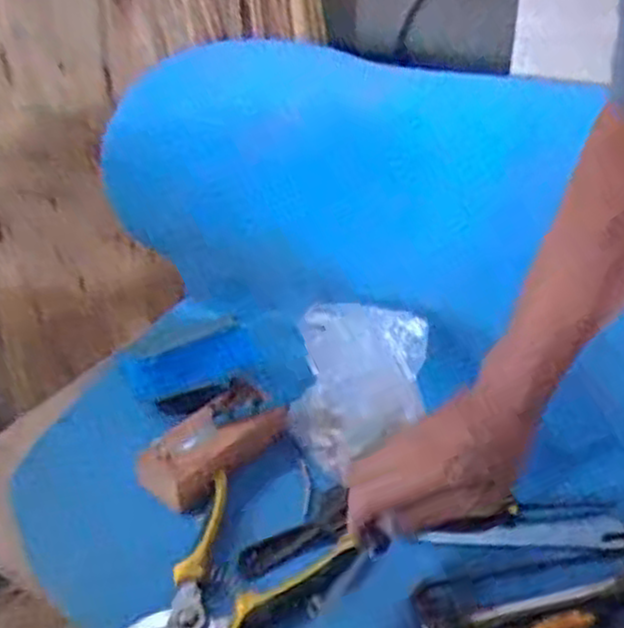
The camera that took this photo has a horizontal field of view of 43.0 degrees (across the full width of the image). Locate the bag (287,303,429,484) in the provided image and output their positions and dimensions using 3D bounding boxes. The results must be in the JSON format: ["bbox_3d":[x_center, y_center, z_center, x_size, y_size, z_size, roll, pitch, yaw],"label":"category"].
[{"bbox_3d":[0.044,0.053,0.665,0.119,0.115,0.072,-24,38,-22],"label":"bag"}]

